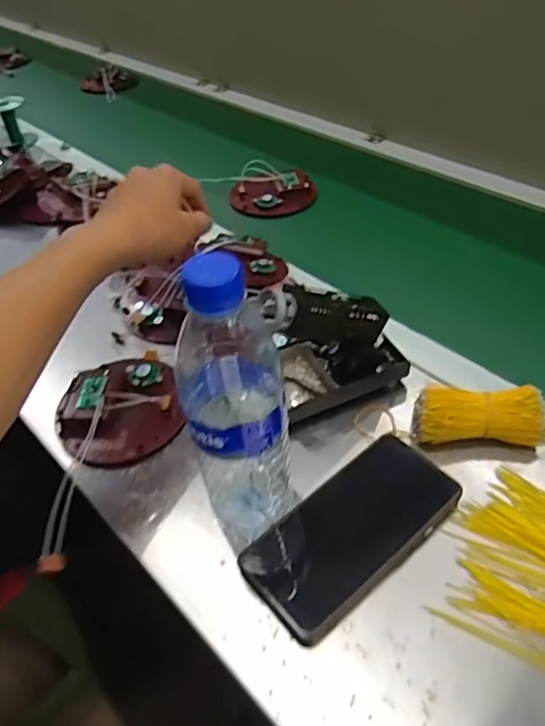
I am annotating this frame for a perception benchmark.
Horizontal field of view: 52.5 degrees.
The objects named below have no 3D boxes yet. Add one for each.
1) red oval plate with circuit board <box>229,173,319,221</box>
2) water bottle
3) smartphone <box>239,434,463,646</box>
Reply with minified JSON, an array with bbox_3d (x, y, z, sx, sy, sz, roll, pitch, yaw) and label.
[{"bbox_3d":[0.000,-0.233,0.763,0.107,0.029,0.082,-16,46,-9],"label":"red oval plate with circuit board"},{"bbox_3d":[-0.025,0.028,0.358,0.061,0.224,0.072,-12,45,-7],"label":"water bottle"},{"bbox_3d":[0.059,0.119,0.404,0.162,0.014,0.080,-33,51,-25],"label":"smartphone"}]

